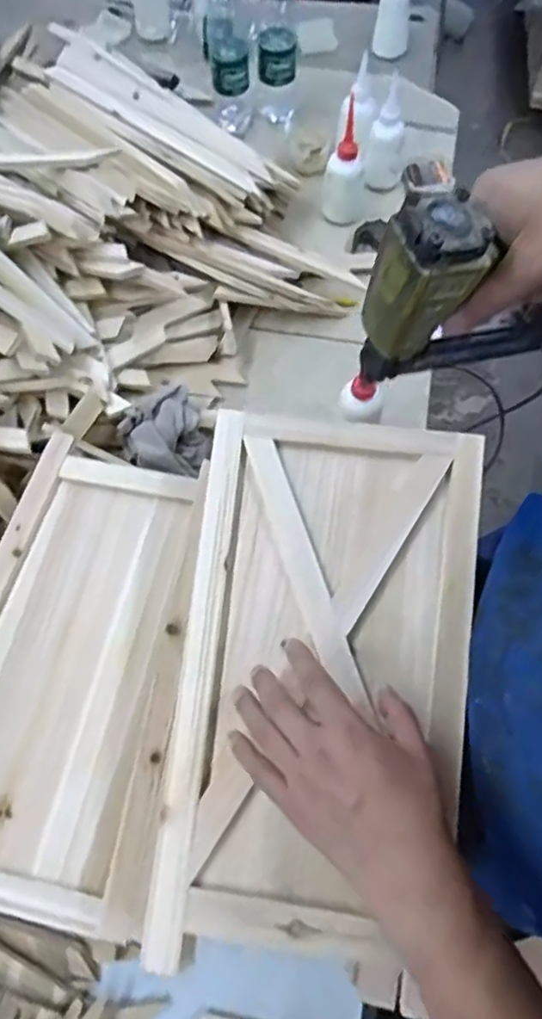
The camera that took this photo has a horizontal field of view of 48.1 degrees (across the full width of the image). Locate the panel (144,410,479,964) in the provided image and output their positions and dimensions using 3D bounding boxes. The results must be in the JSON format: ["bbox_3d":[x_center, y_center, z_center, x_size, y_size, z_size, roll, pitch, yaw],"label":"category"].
[{"bbox_3d":[0.047,0.113,0.509,0.232,0.033,0.424,7,67,3],"label":"panel"}]

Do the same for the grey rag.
[{"bbox_3d":[-0.127,-0.100,0.773,0.108,0.061,0.123,21,69,9],"label":"grey rag"}]

